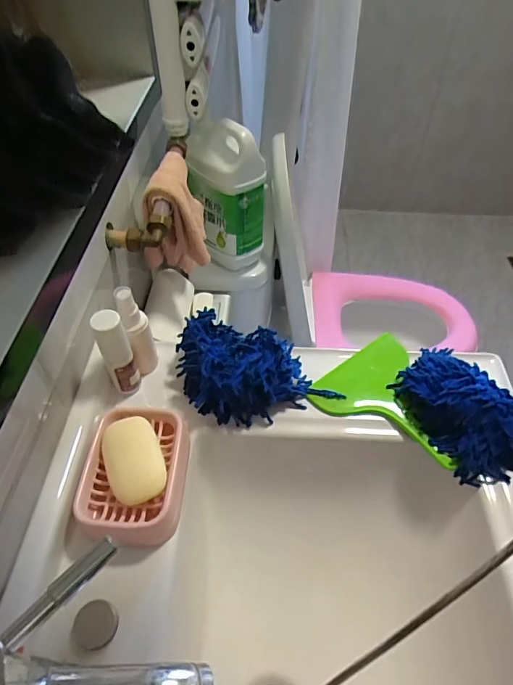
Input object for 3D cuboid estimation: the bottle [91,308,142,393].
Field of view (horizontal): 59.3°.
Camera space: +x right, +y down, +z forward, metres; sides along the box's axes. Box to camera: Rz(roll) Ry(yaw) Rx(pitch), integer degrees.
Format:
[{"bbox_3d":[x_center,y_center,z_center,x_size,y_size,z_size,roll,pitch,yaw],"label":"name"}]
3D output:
[{"bbox_3d":[-0.146,0.013,0.474,0.029,0.111,0.022,-19,51,-17],"label":"bottle"}]

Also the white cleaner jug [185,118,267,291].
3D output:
[{"bbox_3d":[-0.049,-0.220,0.761,0.137,0.266,0.106,9,48,8],"label":"white cleaner jug"}]

